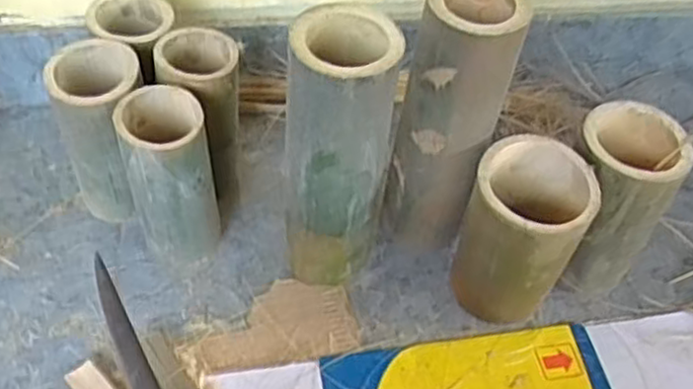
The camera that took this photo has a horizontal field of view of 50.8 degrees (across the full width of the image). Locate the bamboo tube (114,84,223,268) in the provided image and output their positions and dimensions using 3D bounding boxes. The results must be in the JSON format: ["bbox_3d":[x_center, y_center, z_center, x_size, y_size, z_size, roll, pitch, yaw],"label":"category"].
[{"bbox_3d":[-0.160,-0.012,0.673,0.078,0.161,0.086,-12,52,-16],"label":"bamboo tube"}]

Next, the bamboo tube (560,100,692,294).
[{"bbox_3d":[0.251,0.009,0.697,0.096,0.163,0.110,14,49,6],"label":"bamboo tube"}]

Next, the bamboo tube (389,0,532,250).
[{"bbox_3d":[0.089,-0.060,0.653,0.076,0.266,0.074,8,49,0],"label":"bamboo tube"}]

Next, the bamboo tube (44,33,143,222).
[{"bbox_3d":[-0.231,-0.054,0.699,0.081,0.164,0.092,10,49,2],"label":"bamboo tube"}]

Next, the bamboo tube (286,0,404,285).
[{"bbox_3d":[-0.009,-0.023,0.624,0.085,0.277,0.083,4,49,-3],"label":"bamboo tube"}]

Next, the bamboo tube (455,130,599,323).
[{"bbox_3d":[0.152,0.041,0.655,0.096,0.163,0.097,17,49,8],"label":"bamboo tube"}]

